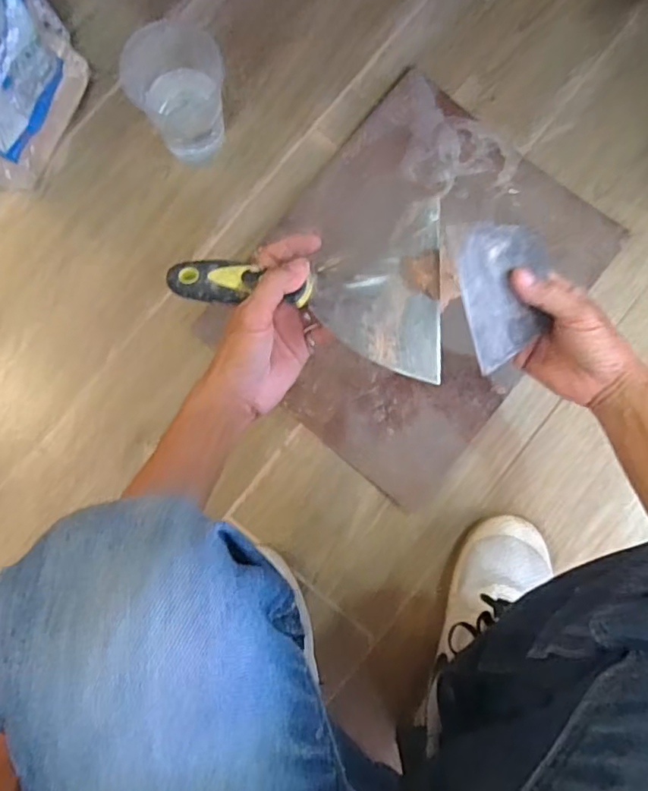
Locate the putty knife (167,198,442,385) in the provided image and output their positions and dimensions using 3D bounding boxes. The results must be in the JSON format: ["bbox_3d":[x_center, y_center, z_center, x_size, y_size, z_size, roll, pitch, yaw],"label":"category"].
[{"bbox_3d":[-0.012,-0.083,0.436,0.202,0.019,0.126,4,84,0],"label":"putty knife"}]

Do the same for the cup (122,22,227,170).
[{"bbox_3d":[-0.146,-0.308,0.603,0.097,0.115,0.089,0,84,-1],"label":"cup"}]

